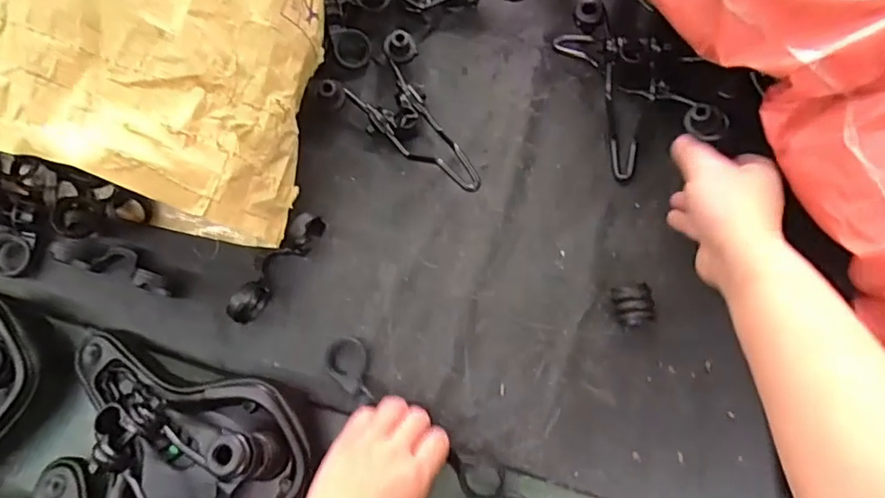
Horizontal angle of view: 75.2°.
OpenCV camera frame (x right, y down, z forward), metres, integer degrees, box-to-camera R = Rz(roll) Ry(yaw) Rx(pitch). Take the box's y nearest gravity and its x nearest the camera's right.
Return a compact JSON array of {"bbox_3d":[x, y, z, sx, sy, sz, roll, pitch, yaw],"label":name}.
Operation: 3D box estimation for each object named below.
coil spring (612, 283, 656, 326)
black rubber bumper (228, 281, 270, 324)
[{"bbox_3d":[0.182,0.054,0.550,0.036,0.026,0.039,0,77,1],"label":"coil spring"},{"bbox_3d":[-0.186,0.051,0.549,0.019,0.039,0.041,34,79,8],"label":"black rubber bumper"}]

